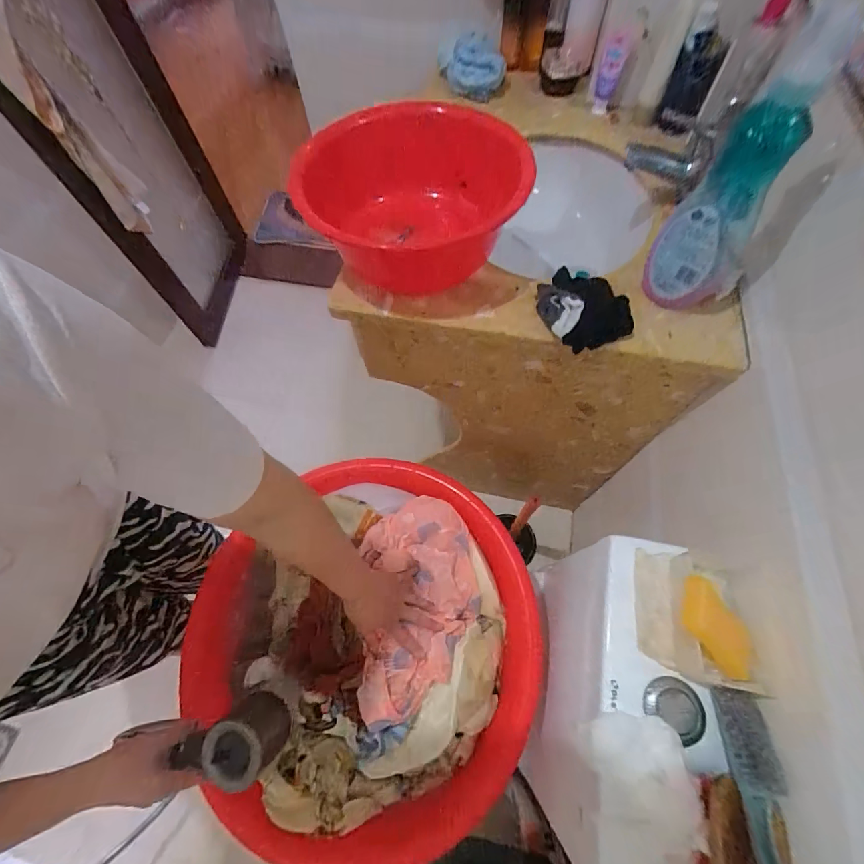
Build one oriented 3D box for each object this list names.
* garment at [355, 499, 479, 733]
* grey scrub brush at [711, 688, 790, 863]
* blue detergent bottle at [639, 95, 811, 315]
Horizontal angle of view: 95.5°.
[{"bbox_3d":[-0.022,0.265,0.612,0.178,0.073,0.304,6,68,5],"label":"garment"},{"bbox_3d":[0.281,0.331,0.329,0.036,0.026,0.192,10,49,7],"label":"grey scrub brush"},{"bbox_3d":[0.334,-0.247,0.463,0.061,0.215,0.104,-37,68,-14],"label":"blue detergent bottle"}]

